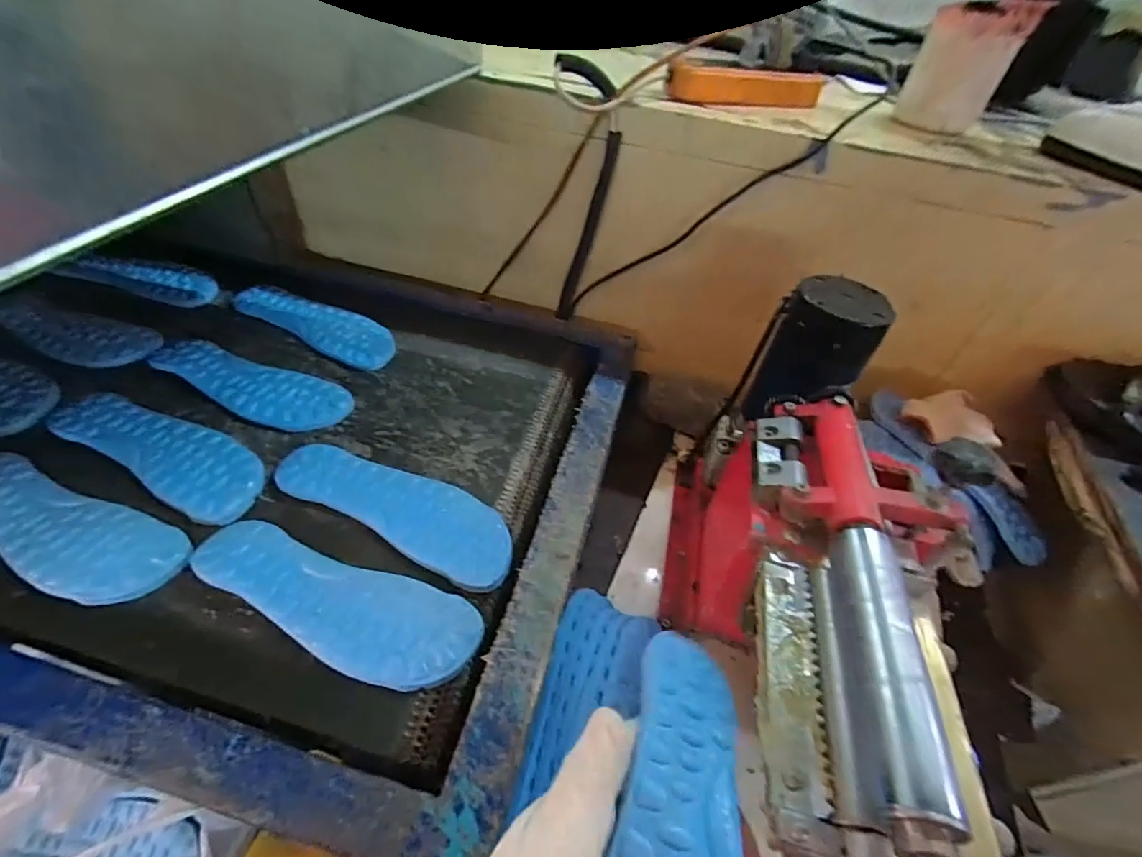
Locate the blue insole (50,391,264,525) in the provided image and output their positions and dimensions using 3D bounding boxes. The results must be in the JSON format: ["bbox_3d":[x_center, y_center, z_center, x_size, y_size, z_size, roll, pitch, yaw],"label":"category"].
[{"bbox_3d":[-0.400,0.016,0.498,0.240,0.004,0.079,24,48,15],"label":"blue insole"}]

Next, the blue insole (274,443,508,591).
[{"bbox_3d":[-0.166,0.070,0.480,0.248,0.006,0.077,23,48,14],"label":"blue insole"}]

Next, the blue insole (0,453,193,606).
[{"bbox_3d":[-0.439,0.082,0.429,0.242,0.007,0.078,19,47,11],"label":"blue insole"}]

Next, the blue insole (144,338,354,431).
[{"bbox_3d":[-0.363,-0.052,0.572,0.236,0.004,0.074,19,47,11],"label":"blue insole"}]

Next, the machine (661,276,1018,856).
[{"bbox_3d":[0.198,0.110,0.431,0.139,0.267,0.423,13,46,5],"label":"machine"}]

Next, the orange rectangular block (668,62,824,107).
[{"bbox_3d":[0.202,-0.390,0.584,0.182,0.035,0.019,-1,46,-9],"label":"orange rectangular block"}]

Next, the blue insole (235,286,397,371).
[{"bbox_3d":[-0.330,-0.139,0.665,0.235,0.010,0.081,24,48,16],"label":"blue insole"}]

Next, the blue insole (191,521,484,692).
[{"bbox_3d":[-0.195,0.138,0.407,0.245,0.008,0.076,18,47,10],"label":"blue insole"}]

